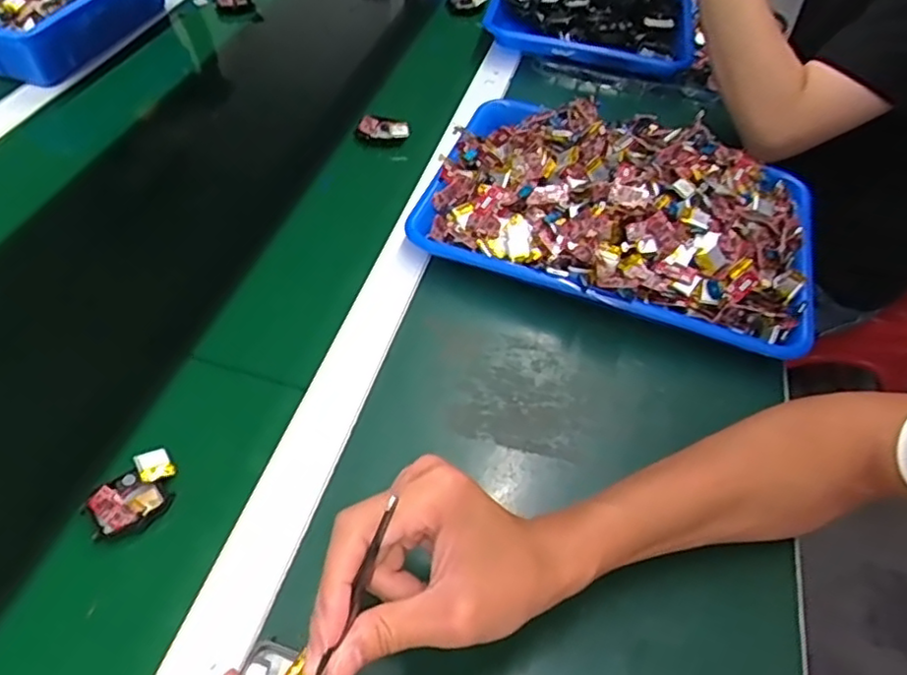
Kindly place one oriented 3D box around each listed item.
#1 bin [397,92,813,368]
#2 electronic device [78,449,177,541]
[{"bbox_3d":[0.148,-0.119,0.584,0.330,0.072,0.241,17,50,9],"label":"bin"},{"bbox_3d":[-0.195,0.097,0.406,0.036,0.017,0.056,34,55,22],"label":"electronic device"}]

